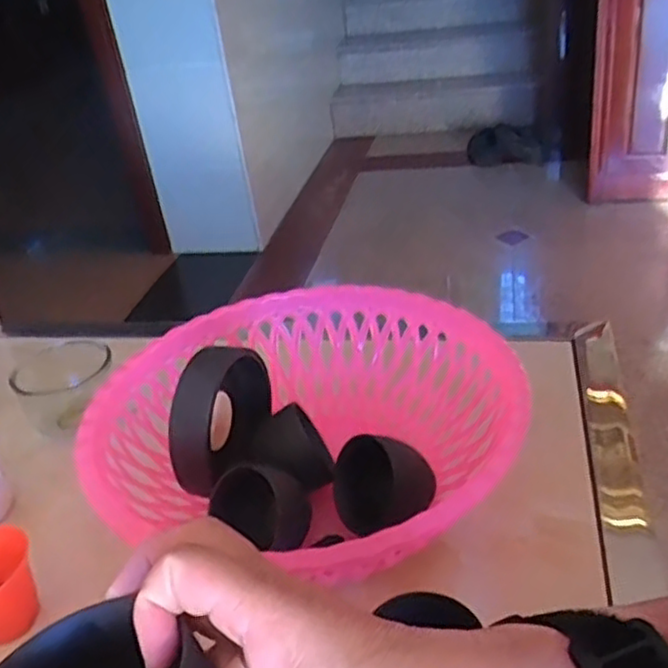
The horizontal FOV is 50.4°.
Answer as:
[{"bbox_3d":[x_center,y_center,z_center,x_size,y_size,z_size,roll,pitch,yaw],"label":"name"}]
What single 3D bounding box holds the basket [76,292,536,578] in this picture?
[{"bbox_3d":[-0.013,0.064,0.450,0.264,0.081,0.248,7,34,23],"label":"basket"}]

